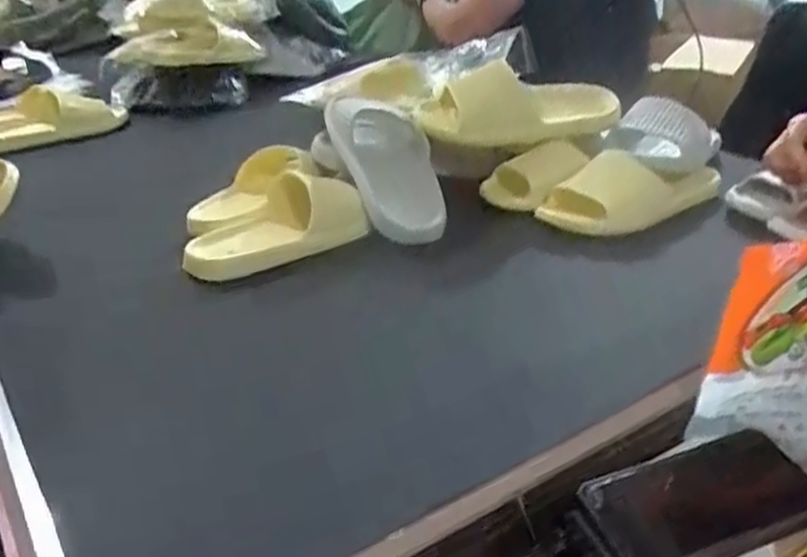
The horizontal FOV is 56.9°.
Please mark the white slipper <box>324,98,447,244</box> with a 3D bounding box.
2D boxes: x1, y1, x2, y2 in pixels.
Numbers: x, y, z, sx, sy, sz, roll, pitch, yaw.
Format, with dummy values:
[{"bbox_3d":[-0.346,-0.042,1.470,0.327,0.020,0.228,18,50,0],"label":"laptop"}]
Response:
[{"bbox_3d":[-0.010,-0.134,0.889,0.114,0.067,0.245,-13,56,-20],"label":"white slipper"}]

